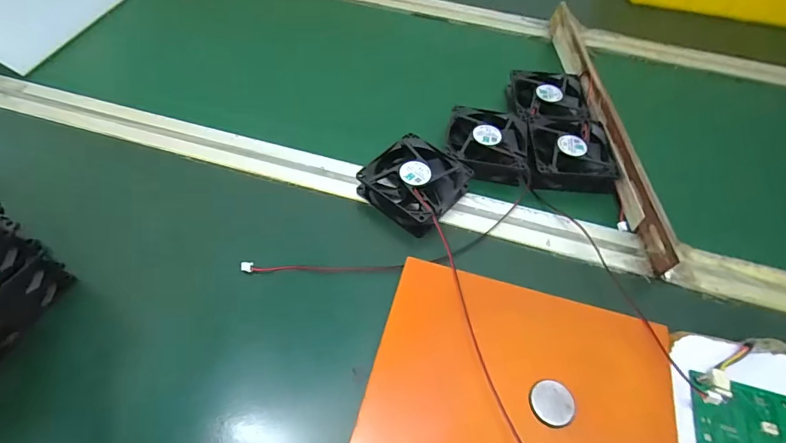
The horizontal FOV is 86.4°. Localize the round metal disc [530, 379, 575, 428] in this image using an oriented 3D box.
[{"bbox_3d":[0.106,0.119,0.277,0.027,0.004,0.028,1,54,-1],"label":"round metal disc"}]

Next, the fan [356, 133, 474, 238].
[{"bbox_3d":[0.018,-0.034,0.392,0.082,0.028,0.092,33,60,20],"label":"fan"}]

